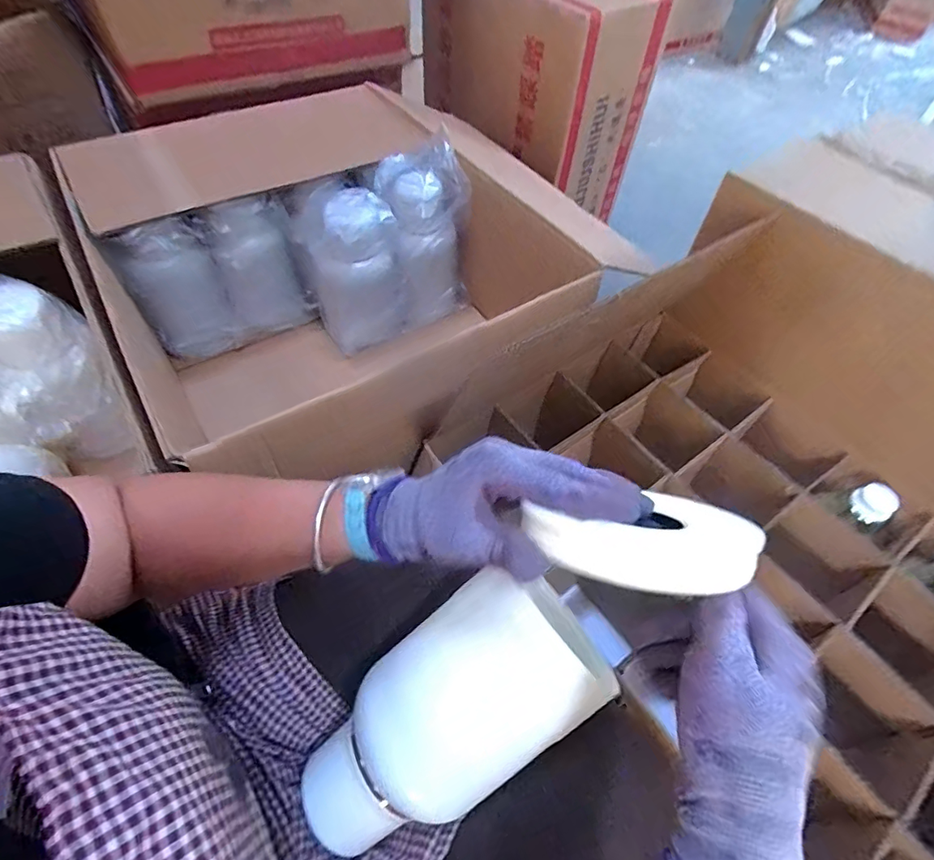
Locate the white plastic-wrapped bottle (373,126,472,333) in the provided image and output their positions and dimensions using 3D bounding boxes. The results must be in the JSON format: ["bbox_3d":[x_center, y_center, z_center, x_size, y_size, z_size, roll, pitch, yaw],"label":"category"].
[{"bbox_3d":[-0.074,-0.333,0.865,0.143,0.262,0.137,-14,58,-14],"label":"white plastic-wrapped bottle"}]

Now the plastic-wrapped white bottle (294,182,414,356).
[{"bbox_3d":[-0.187,-0.267,0.821,0.139,0.242,0.150,-23,61,-19],"label":"plastic-wrapped white bottle"}]

